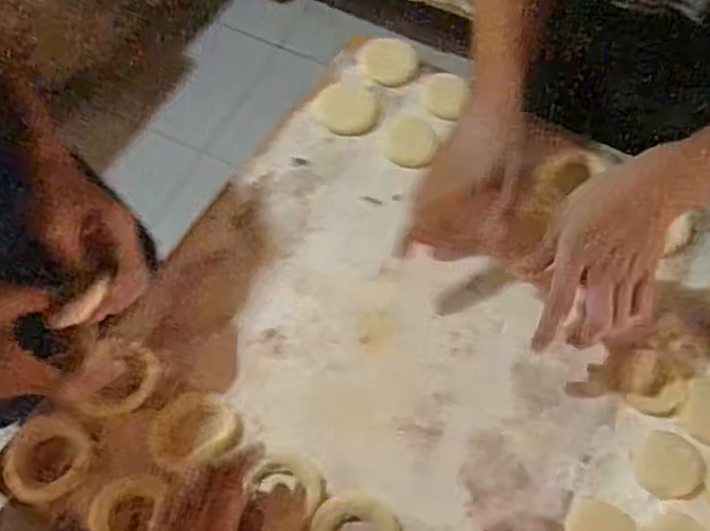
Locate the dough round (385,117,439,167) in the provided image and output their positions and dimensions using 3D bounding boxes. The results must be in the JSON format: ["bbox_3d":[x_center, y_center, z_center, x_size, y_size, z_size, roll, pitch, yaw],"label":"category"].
[{"bbox_3d":[0.057,-0.126,0.719,0.051,0.009,0.052,0,64,-1],"label":"dough round"}]

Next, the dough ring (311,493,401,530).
[{"bbox_3d":[0.000,0.216,0.562,0.068,0.015,0.064,0,64,-1],"label":"dough ring"}]

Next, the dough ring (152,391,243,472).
[{"bbox_3d":[-0.136,0.138,0.602,0.074,0.015,0.062,-17,66,-9],"label":"dough ring"}]

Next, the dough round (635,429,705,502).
[{"bbox_3d":[0.259,0.165,0.581,0.056,0.011,0.050,-39,71,-18],"label":"dough round"}]

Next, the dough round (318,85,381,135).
[{"bbox_3d":[-0.006,-0.163,0.736,0.061,0.006,0.055,9,64,3],"label":"dough round"}]

